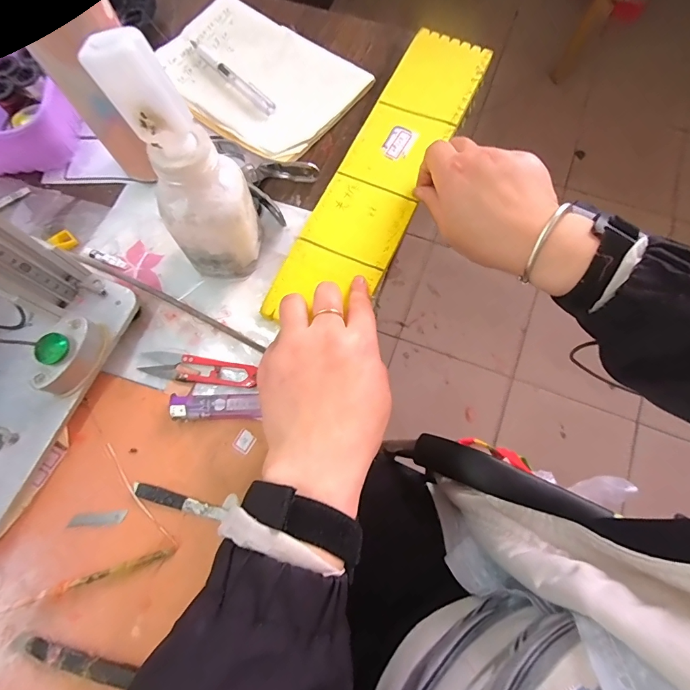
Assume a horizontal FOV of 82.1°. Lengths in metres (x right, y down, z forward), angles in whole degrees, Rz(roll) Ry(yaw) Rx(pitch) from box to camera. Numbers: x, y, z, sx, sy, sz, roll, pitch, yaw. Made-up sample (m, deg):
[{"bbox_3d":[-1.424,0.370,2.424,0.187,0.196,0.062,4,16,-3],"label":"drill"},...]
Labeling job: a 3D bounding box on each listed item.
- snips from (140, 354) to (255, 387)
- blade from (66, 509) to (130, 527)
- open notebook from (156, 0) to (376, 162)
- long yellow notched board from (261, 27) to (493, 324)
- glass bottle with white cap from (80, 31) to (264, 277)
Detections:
[{"bbox_3d":[-0.120,0.020,0.324,0.099,0.006,0.021,7,73,4],"label":"snips"},{"bbox_3d":[-0.184,0.129,0.295,0.044,0.004,0.009,-6,66,5],"label":"blade"},{"bbox_3d":[-0.094,-0.278,0.410,0.206,0.006,0.140,36,77,11],"label":"open notebook"},{"bbox_3d":[0.039,-0.162,0.364,0.084,0.005,0.335,27,77,9],"label":"long yellow notched board"},{"bbox_3d":[-0.103,-0.108,0.273,0.062,0.175,0.051,-3,73,0],"label":"glass bottle with white cap"}]

